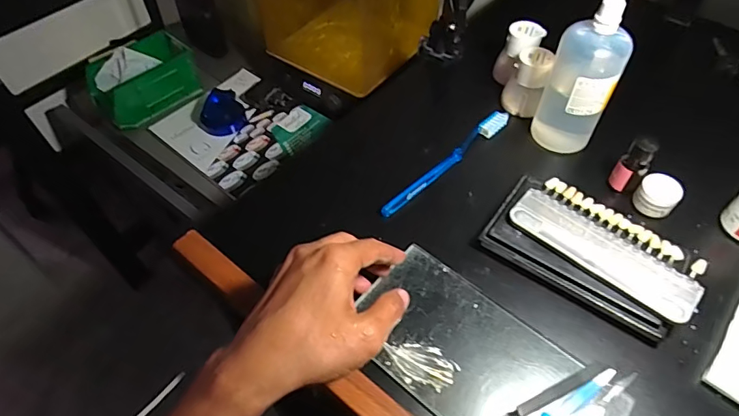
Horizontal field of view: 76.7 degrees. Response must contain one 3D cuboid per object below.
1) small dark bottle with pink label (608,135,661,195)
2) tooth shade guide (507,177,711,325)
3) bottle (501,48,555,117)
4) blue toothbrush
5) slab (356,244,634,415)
[{"bbox_3d":[0.245,-0.039,0.435,0.026,0.057,0.023,34,61,22],"label":"small dark bottle with pink label"},{"bbox_3d":[0.195,0.028,0.387,0.147,0.007,0.063,35,61,24],"label":"tooth shade guide"},{"bbox_3d":[0.170,-0.136,0.507,0.040,0.062,0.040,14,56,11],"label":"bottle"},{"bbox_3d":[0.082,-0.047,0.477,0.016,0.014,0.190,38,63,25],"label":"blue toothbrush"},{"bbox_3d":[0.082,0.115,0.349,0.195,0.009,0.100,34,61,26],"label":"slab"}]

